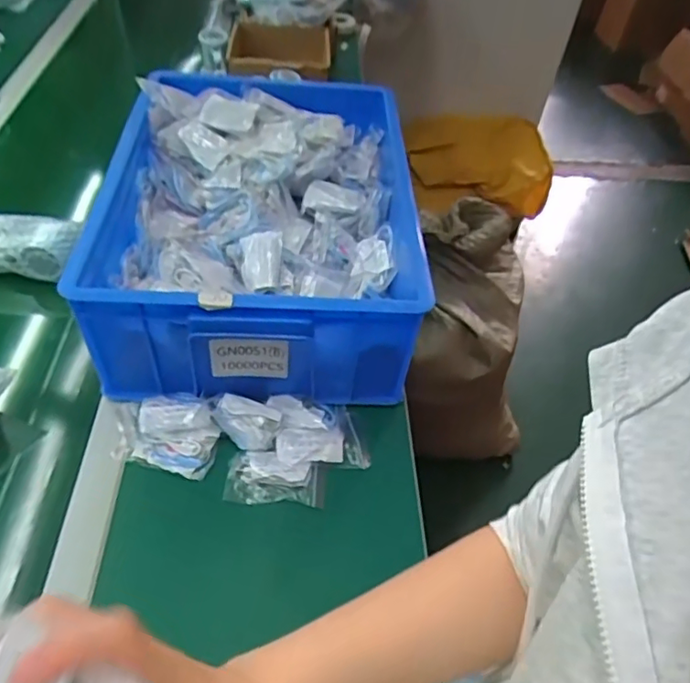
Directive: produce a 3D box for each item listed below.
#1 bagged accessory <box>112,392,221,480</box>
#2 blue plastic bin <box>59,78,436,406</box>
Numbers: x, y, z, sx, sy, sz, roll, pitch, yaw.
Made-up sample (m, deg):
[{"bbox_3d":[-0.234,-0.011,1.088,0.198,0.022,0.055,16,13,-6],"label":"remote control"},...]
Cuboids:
[{"bbox_3d":[-0.185,0.091,0.610,0.109,0.023,0.083,12,64,-1],"label":"bagged accessory"},{"bbox_3d":[-0.094,-0.136,0.721,0.332,0.173,0.409,0,47,-3],"label":"blue plastic bin"}]

